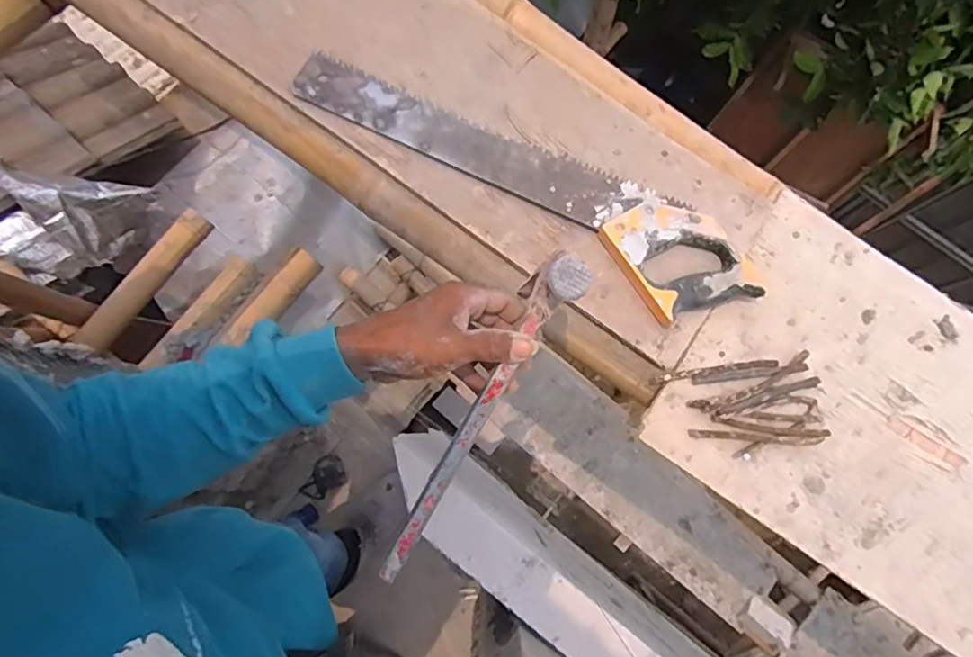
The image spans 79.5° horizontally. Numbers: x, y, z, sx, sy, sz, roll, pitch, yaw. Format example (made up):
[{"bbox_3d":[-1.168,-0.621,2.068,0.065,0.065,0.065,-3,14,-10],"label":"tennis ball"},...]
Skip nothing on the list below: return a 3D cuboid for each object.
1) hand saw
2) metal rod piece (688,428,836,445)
[{"bbox_3d":[0.045,-0.163,0.619,0.515,0.025,0.115,32,81,5],"label":"hand saw"},{"bbox_3d":[0.271,0.107,0.580,0.135,0.010,0.014,1,80,0],"label":"metal rod piece"}]

